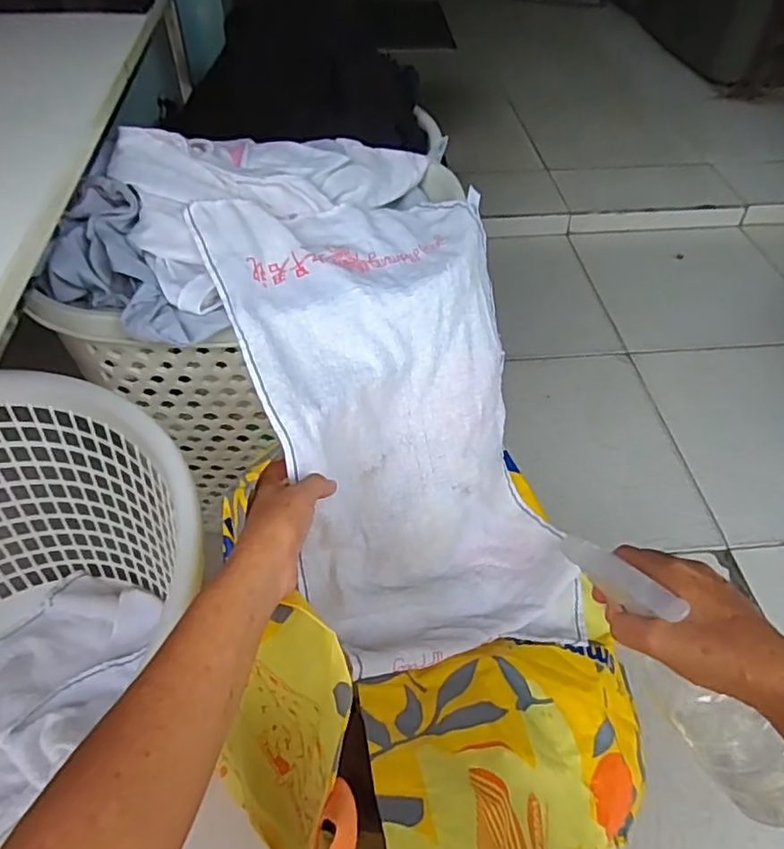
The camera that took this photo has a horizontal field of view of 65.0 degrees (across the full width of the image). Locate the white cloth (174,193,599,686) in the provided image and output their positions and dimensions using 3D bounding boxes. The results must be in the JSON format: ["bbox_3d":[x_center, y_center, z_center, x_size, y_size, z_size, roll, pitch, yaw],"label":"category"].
[{"bbox_3d":[0.010,0.002,0.594,0.252,0.285,0.370,-17,50,-15],"label":"white cloth"}]

